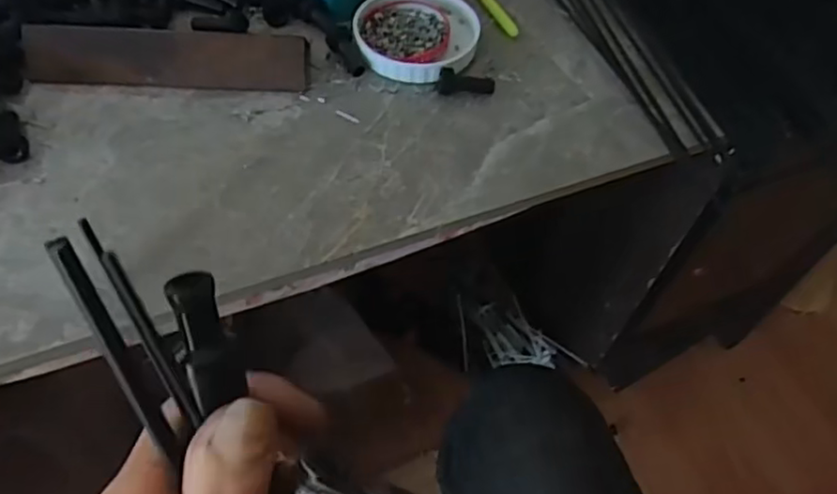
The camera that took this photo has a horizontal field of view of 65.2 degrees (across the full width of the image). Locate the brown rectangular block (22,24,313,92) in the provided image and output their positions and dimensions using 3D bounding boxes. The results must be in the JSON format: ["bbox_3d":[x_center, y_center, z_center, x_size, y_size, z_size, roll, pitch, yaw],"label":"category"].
[{"bbox_3d":[-0.167,-0.125,0.438,0.182,0.038,0.013,1,15,-3],"label":"brown rectangular block"}]

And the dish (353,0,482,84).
[{"bbox_3d":[-0.001,-0.157,0.482,0.088,0.015,0.092,2,55,-3],"label":"dish"}]

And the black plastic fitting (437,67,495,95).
[{"bbox_3d":[0.033,-0.114,0.449,0.038,0.012,0.015,0,55,-5],"label":"black plastic fitting"}]

